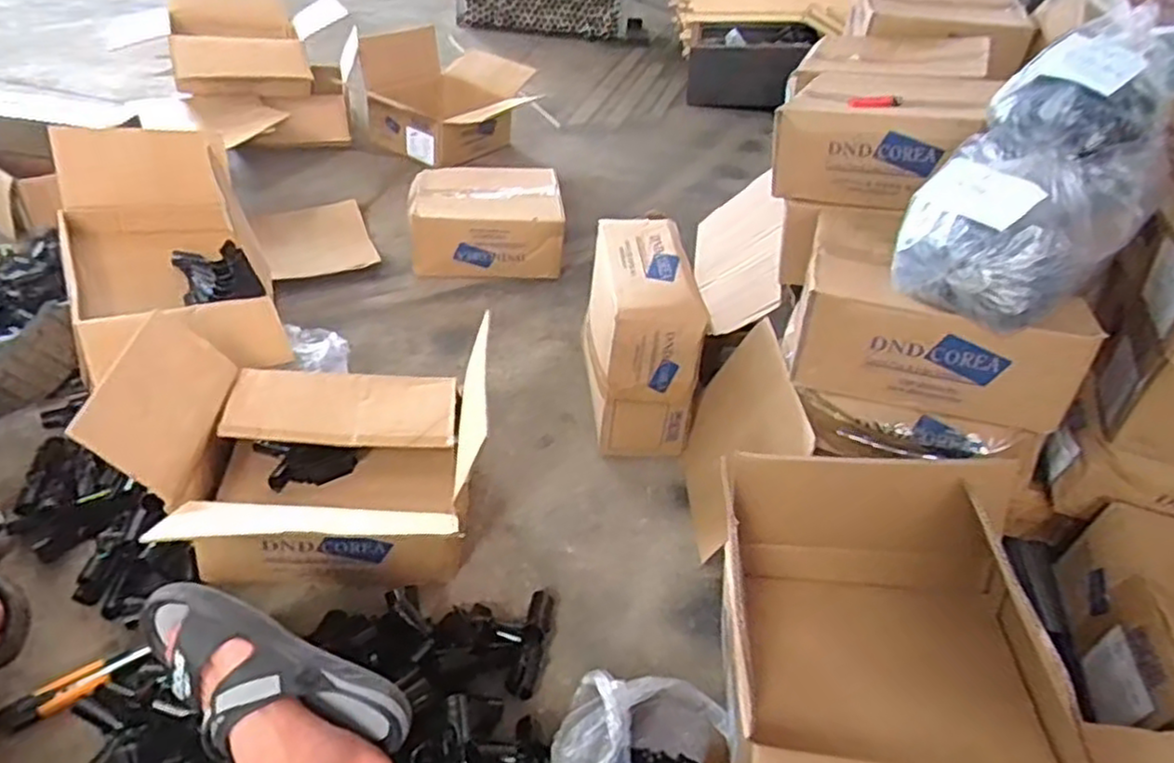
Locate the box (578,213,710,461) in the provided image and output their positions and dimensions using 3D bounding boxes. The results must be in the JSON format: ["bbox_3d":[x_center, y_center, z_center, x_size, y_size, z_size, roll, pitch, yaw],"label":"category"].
[{"bbox_3d":[0.086,-0.086,1.200,0.152,0.255,0.320,3,39,-6],"label":"box"}]

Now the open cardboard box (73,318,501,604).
[{"bbox_3d":[-0.365,0.074,0.982,0.436,0.234,0.457,-2,40,-12],"label":"open cardboard box"}]

